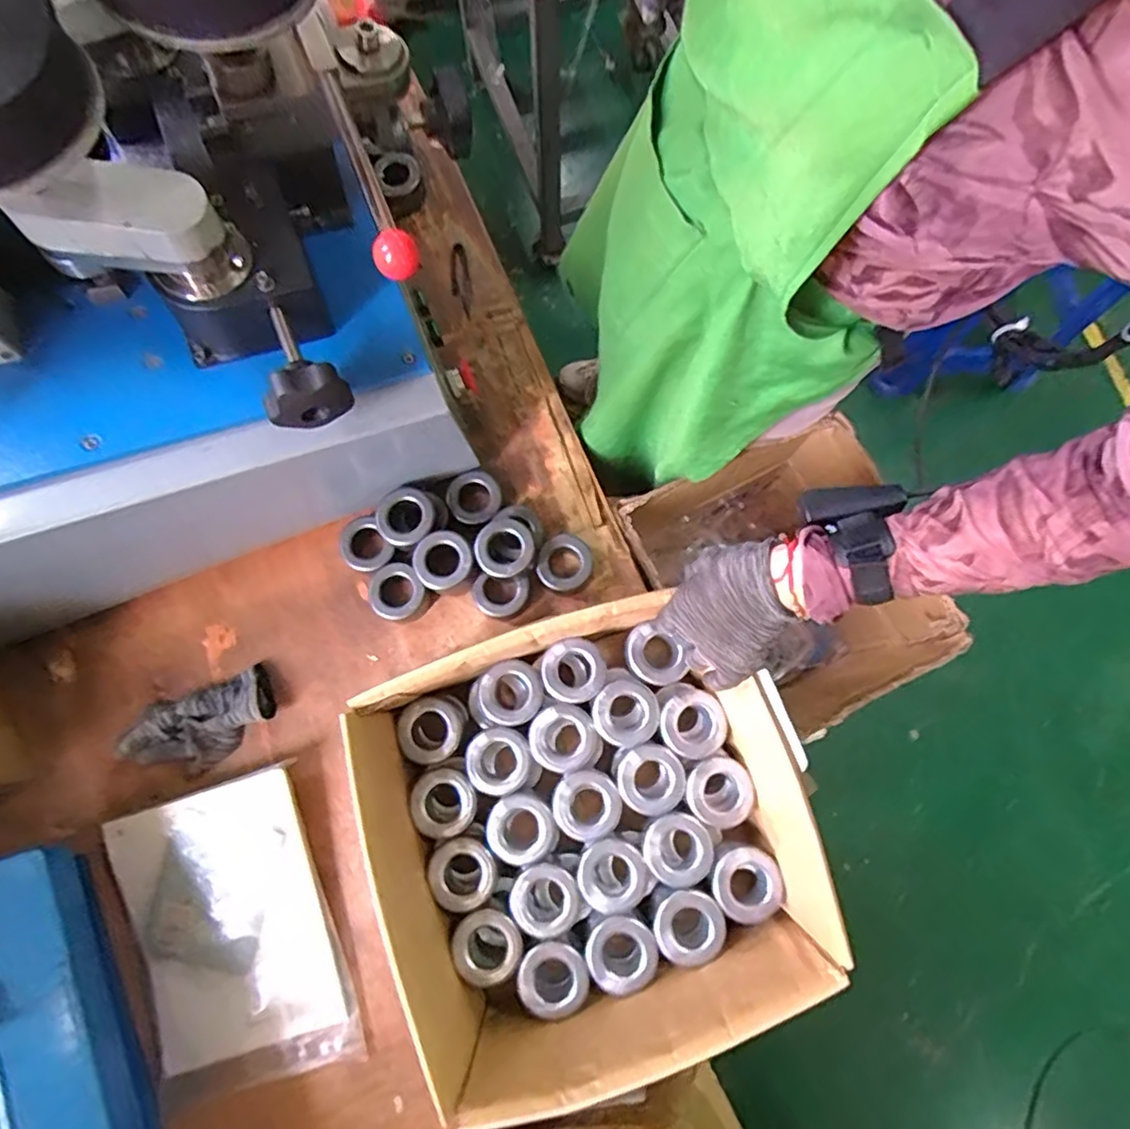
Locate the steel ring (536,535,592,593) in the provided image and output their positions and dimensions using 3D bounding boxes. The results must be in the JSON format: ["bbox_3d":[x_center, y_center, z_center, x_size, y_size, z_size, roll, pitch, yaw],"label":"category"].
[{"bbox_3d":[-0.001,0.001,0.682,0.059,0.040,0.055,0,78,0],"label":"steel ring"}]

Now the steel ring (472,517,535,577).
[{"bbox_3d":[-0.061,-0.019,0.648,0.058,0.027,0.067,36,81,7],"label":"steel ring"}]

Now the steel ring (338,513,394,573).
[{"bbox_3d":[-0.219,-0.019,0.690,0.052,0.032,0.061,-40,81,-8],"label":"steel ring"}]

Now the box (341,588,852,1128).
[{"bbox_3d":[0.010,0.231,0.545,0.329,0.148,0.306,-19,79,-4],"label":"box"}]

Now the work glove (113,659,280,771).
[{"bbox_3d":[-0.385,0.168,0.652,0.151,0.039,0.087,-24,79,-5],"label":"work glove"}]

